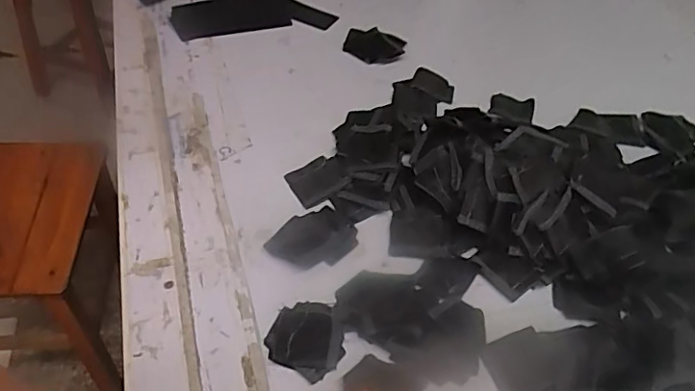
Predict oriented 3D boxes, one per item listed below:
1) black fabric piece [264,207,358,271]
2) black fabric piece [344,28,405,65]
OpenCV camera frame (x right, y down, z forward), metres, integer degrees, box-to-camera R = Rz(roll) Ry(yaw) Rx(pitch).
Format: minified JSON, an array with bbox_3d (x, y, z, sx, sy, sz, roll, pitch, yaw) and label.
[{"bbox_3d":[-0.029,0.040,0.486,0.057,0.009,0.075,38,54,26],"label":"black fabric piece"},{"bbox_3d":[0.035,-0.198,0.717,0.080,0.012,0.061,30,51,20],"label":"black fabric piece"}]

